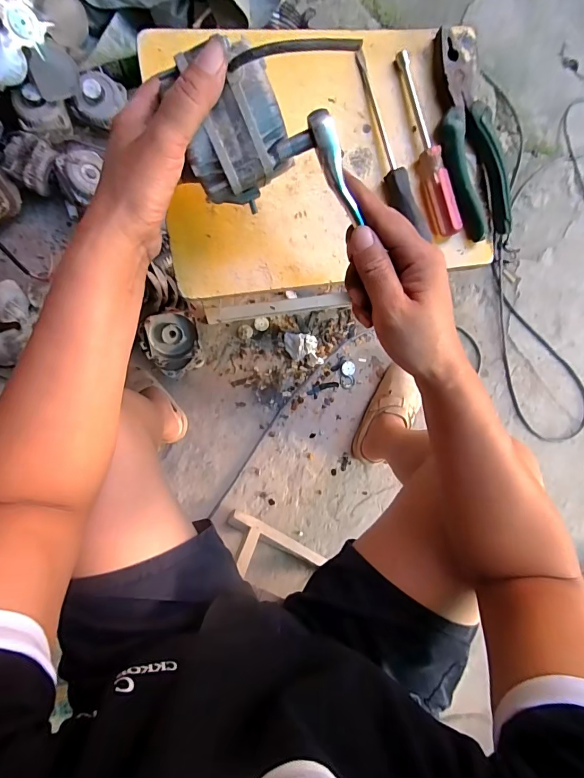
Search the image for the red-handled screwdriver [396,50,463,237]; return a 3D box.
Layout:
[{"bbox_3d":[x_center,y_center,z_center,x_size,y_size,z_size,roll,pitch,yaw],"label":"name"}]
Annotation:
[{"bbox_3d":[0.139,-0.245,0.389,0.026,0.022,0.178,-20,95,-6],"label":"red-handled screwdriver"}]

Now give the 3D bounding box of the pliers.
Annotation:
[{"bbox_3d":[0.182,-0.260,0.394,0.058,0.021,0.205,-13,94,-7],"label":"pliers"}]

